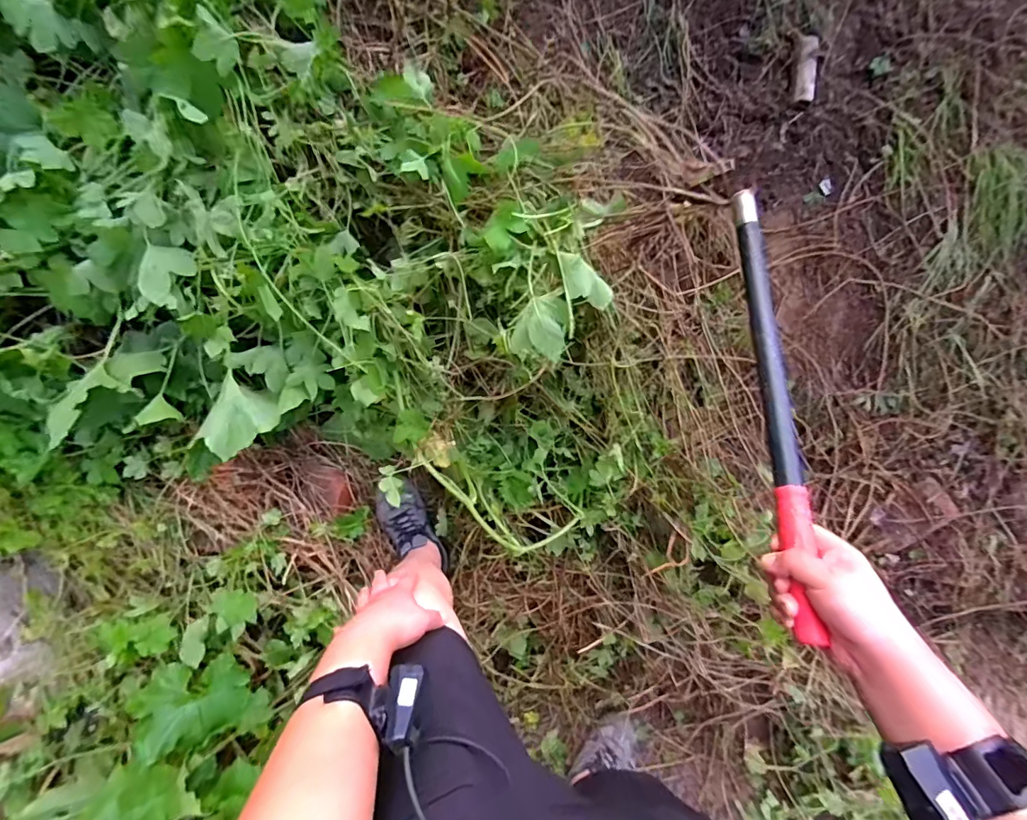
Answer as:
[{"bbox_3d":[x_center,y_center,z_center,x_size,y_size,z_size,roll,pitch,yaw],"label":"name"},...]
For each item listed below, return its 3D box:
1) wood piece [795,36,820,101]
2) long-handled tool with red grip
[{"bbox_3d":[0.724,-0.846,1.186,0.050,0.021,0.167,7,90,0],"label":"wood piece"},{"bbox_3d":[0.271,-0.032,0.502,0.025,0.022,0.492,4,69,-1],"label":"long-handled tool with red grip"}]

